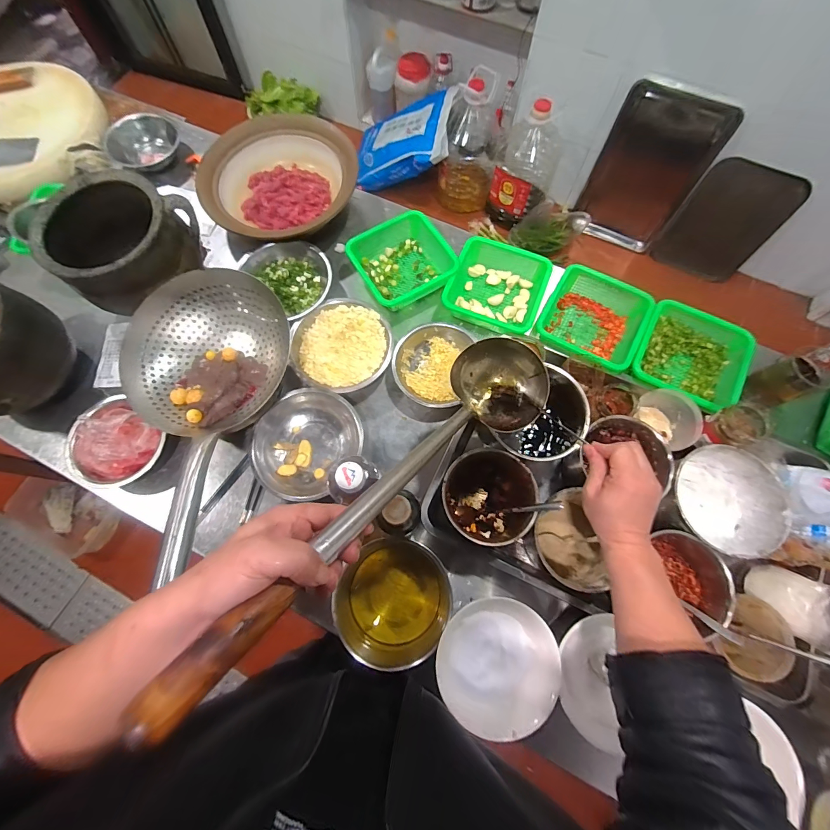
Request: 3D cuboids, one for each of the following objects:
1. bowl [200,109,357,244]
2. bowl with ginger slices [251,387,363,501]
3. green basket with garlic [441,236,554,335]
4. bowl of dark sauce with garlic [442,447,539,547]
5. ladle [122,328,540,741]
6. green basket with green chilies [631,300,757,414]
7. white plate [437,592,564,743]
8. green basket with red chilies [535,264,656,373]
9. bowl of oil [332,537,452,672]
[{"bbox_3d":[-0.270,-0.499,0.776,0.295,0.086,0.262,9,72,3],"label":"bowl"},{"bbox_3d":[-0.186,0.047,0.631,0.159,0.058,0.179,41,76,12],"label":"bowl with ginger slices"},{"bbox_3d":[0.159,-0.247,0.722,0.172,0.064,0.183,22,73,7],"label":"green basket with garlic"},{"bbox_3d":[0.108,0.135,0.591,0.132,0.121,0.131,0,72,0],"label":"bowl of dark sauce with garlic"},{"bbox_3d":[-0.003,0.051,0.365,0.120,0.088,0.494,40,46,12],"label":"ladle"},{"bbox_3d":[0.486,-0.098,0.670,0.176,0.062,0.188,26,73,8],"label":"green basket with green chilies"},{"bbox_3d":[0.104,0.312,0.468,0.143,0.023,0.149,0,72,0],"label":"white plate"},{"bbox_3d":[0.325,-0.168,0.693,0.175,0.066,0.200,30,74,9],"label":"green basket with red chilies"},{"bbox_3d":[-0.037,0.262,0.520,0.148,0.097,0.167,40,76,12],"label":"bowl of oil"}]

